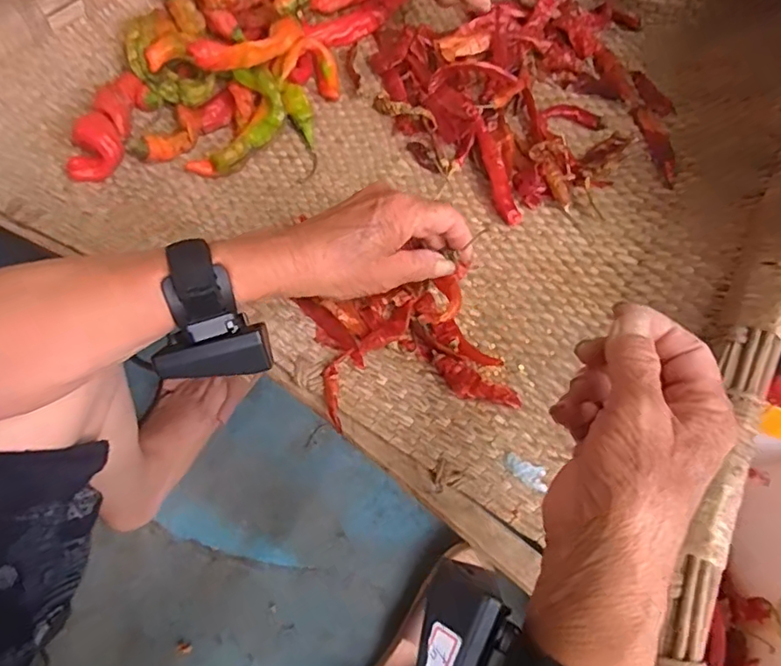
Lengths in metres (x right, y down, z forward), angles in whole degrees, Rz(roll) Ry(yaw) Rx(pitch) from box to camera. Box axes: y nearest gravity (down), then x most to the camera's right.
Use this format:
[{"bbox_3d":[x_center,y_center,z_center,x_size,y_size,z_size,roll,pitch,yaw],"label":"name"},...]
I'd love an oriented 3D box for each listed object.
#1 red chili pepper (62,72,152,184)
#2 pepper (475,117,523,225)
[{"bbox_3d":[-0.222,-0.170,0.449,0.030,0.023,0.108,9,64,1],"label":"red chili pepper"},{"bbox_3d":[0.090,-0.138,0.486,0.016,0.015,0.096,-15,83,-11],"label":"pepper"}]

